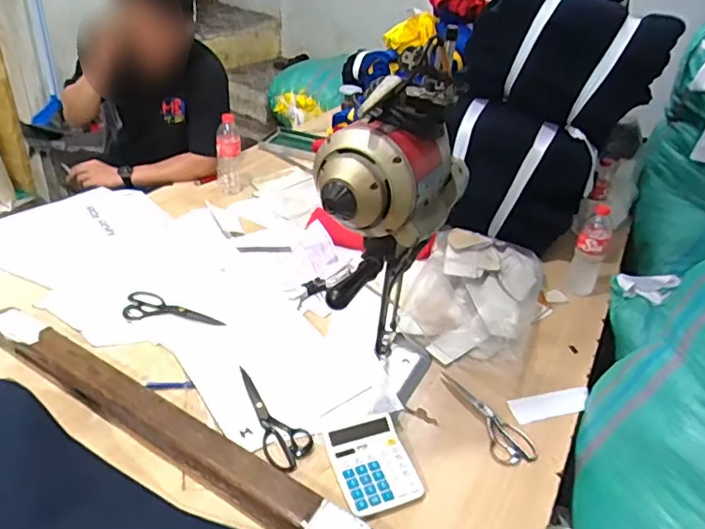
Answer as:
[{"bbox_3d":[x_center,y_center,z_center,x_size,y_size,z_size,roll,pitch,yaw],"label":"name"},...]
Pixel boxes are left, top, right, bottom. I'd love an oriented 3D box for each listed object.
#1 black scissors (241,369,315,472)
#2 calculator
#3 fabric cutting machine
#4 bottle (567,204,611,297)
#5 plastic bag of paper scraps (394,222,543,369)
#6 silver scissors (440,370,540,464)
[{"bbox_3d":[-0.132,0.249,0.926,0.074,0.020,0.212,-13,38,-26],"label":"black scissors"},{"bbox_3d":[0.030,0.304,0.854,0.116,0.033,0.149,-10,37,-22],"label":"calculator"},{"bbox_3d":[0.054,-0.027,0.877,0.190,0.531,0.276,12,34,10],"label":"fabric cutting machine"},{"bbox_3d":[0.558,-0.039,1.289,0.070,0.208,0.073,24,37,25],"label":"bottle"},{"bbox_3d":[0.261,0.061,1.205,0.281,0.085,0.384,17,35,16],"label":"plastic bag of paper scraps"},{"bbox_3d":[0.238,0.261,0.973,0.075,0.012,0.208,-8,36,-20],"label":"silver scissors"}]

